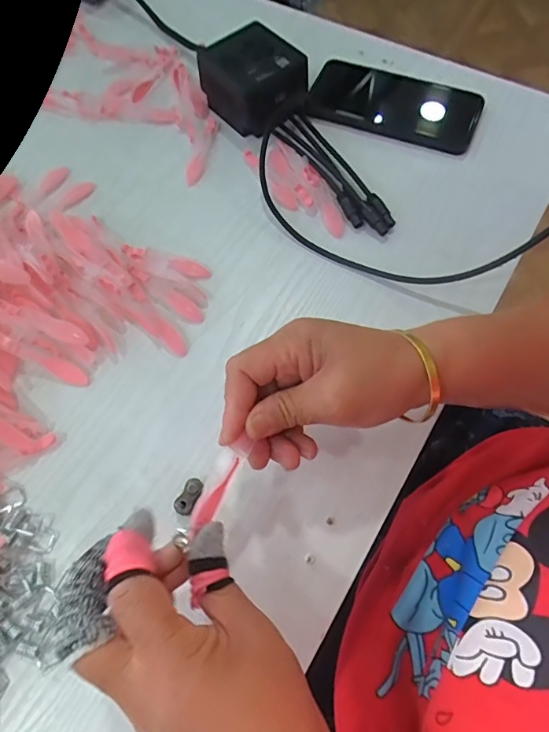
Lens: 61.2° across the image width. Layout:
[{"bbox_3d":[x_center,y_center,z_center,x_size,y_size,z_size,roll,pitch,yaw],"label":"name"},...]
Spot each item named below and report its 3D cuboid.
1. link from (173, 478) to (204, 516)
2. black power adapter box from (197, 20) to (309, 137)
[{"bbox_3d":[-0.055,0.084,0.299,0.012,0.009,0.023,20,69,11],"label":"link"},{"bbox_3d":[-0.016,-0.261,0.422,0.074,0.045,0.089,-40,70,-13],"label":"black power adapter box"}]

